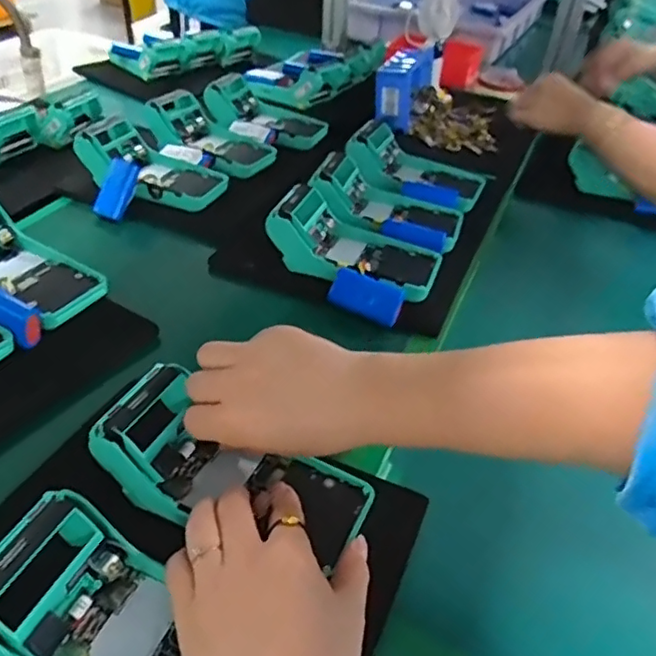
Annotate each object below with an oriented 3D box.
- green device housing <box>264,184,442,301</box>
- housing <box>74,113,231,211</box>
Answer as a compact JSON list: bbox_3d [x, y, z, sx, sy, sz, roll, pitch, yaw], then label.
[{"bbox_3d":[0.030,-0.091,0.601,0.164,0.056,0.096,18,40,17],"label":"green device housing"},{"bbox_3d":[-0.215,-0.200,0.716,0.178,0.081,0.095,15,39,14],"label":"housing"}]

